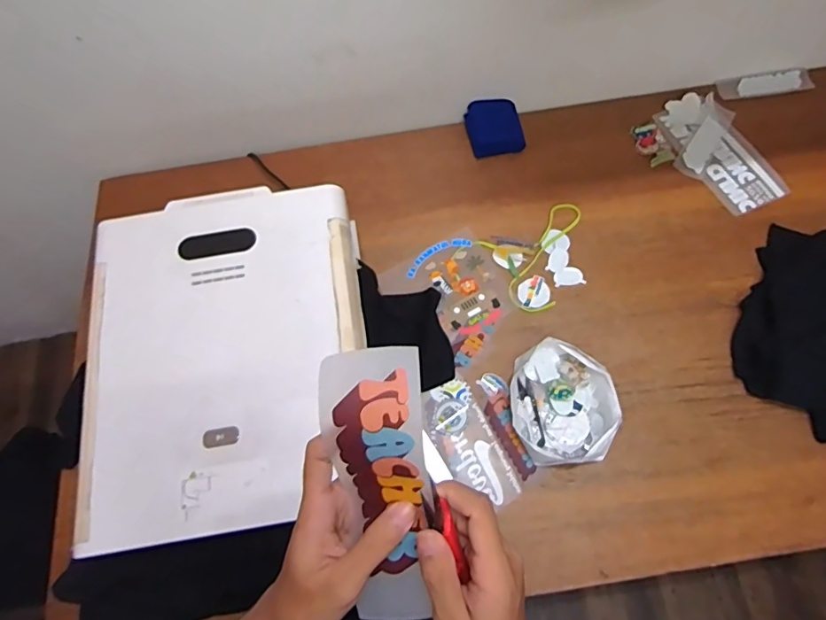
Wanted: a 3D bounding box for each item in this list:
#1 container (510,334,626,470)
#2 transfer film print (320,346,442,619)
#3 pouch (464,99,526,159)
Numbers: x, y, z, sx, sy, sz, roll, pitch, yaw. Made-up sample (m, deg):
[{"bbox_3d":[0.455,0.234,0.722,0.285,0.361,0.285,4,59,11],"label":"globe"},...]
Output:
[{"bbox_3d":[0.244,0.150,0.812,0.163,0.045,0.194,-5,68,1],"label":"container"},{"bbox_3d":[-0.019,0.115,0.315,0.062,0.027,0.179,-6,99,1],"label":"transfer film print"},{"bbox_3d":[0.172,-0.385,1.037,0.116,0.041,0.119,-8,68,0],"label":"pouch"}]

